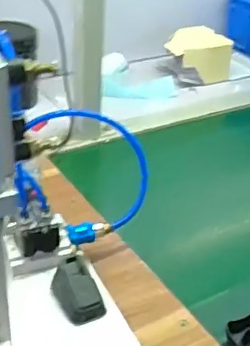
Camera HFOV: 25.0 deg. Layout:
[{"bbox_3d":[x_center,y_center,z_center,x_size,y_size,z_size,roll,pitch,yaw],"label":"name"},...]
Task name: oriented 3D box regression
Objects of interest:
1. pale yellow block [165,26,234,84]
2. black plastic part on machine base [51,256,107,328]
[{"bbox_3d":[0.161,-0.263,1.243,0.124,0.086,0.111,-10,36,-19],"label":"pale yellow block"},{"bbox_3d":[-0.050,0.121,0.594,0.039,0.030,0.064,-21,41,-33],"label":"black plastic part on machine base"}]

